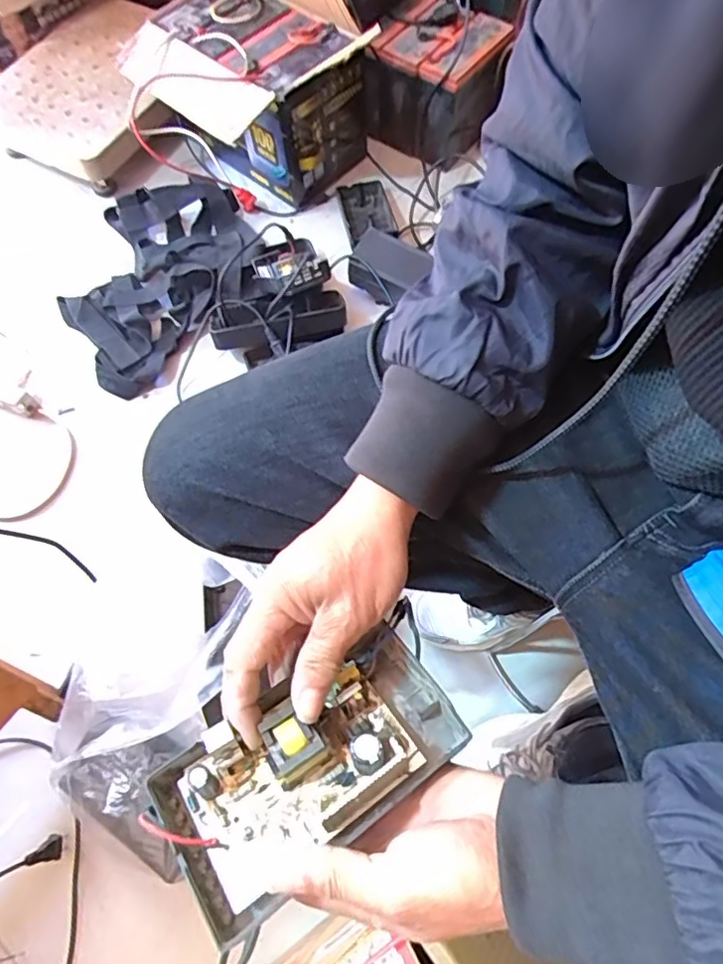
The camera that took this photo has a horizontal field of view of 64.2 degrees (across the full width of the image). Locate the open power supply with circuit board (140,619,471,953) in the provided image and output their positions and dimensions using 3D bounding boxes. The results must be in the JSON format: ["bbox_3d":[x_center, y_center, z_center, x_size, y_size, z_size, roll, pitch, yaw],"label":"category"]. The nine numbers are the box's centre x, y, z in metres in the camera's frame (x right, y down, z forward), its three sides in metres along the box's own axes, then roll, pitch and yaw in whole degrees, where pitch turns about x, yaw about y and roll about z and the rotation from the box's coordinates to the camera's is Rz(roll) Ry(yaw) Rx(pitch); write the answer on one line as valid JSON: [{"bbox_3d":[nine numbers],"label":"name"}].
[{"bbox_3d":[-0.029,0.163,0.333,0.170,0.044,0.091,-27,68,-19],"label":"open power supply with circuit board"}]

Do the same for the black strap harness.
[{"bbox_3d":[-0.329,-0.329,0.954,0.282,0.074,0.411,4,67,4],"label":"black strap harness"}]

